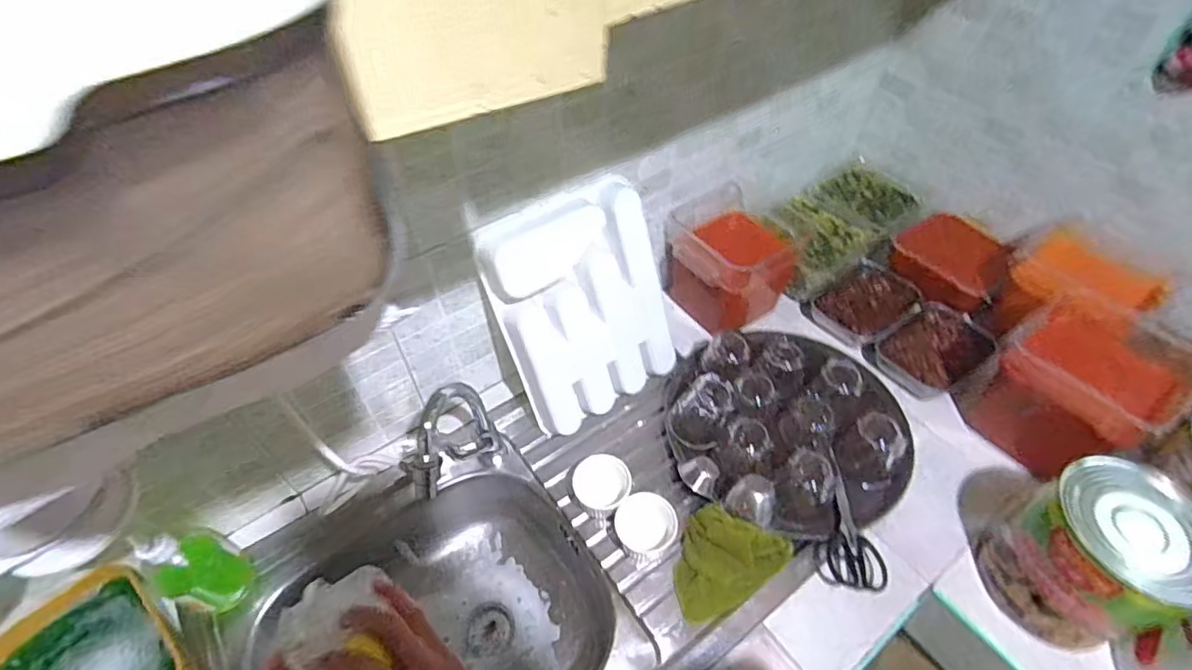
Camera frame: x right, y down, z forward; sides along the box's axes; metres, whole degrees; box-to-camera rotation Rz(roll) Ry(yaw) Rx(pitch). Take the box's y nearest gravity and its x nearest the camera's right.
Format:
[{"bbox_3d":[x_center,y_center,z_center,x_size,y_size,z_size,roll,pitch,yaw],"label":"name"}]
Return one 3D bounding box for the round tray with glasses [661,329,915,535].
[{"bbox_3d":[0.277,0.113,0.823,0.333,0.094,0.328,0,50,0],"label":"round tray with glasses"}]

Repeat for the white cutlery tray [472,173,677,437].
[{"bbox_3d":[-0.012,-0.036,0.793,0.236,0.318,0.034,-29,30,-19],"label":"white cutlery tray"}]

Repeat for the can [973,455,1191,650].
[{"bbox_3d":[0.560,0.247,0.642,0.158,0.169,0.154,-20,53,-17],"label":"can"}]

